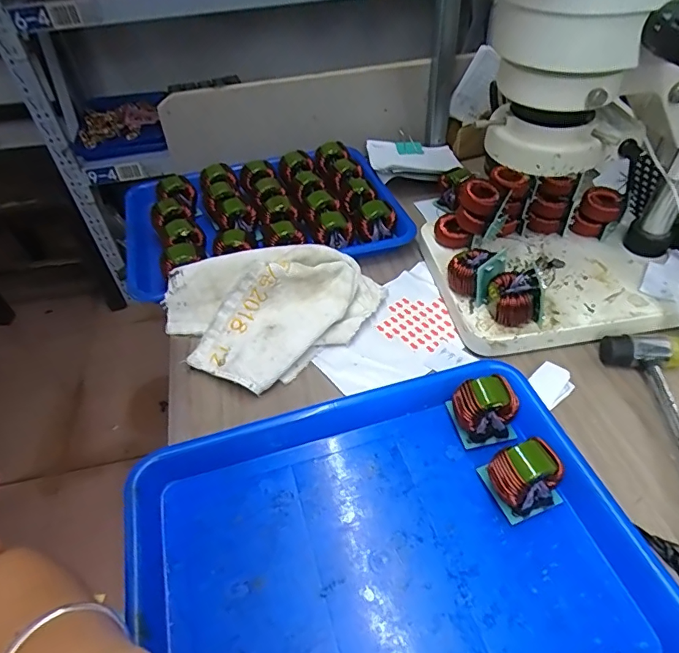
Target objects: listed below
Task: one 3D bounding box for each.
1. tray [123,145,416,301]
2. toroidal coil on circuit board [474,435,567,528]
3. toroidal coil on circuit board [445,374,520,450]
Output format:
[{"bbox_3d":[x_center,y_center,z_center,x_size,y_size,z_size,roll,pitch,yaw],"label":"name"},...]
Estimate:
[{"bbox_3d":[-0.101,-0.146,0.605,0.333,0.050,0.241,-16,48,-12],"label":"tray"},{"bbox_3d":[0.134,0.109,0.349,0.043,0.047,0.044,-19,49,-14],"label":"toroidal coil on circuit board"},{"bbox_3d":[0.115,0.065,0.386,0.046,0.050,0.046,-7,41,-4],"label":"toroidal coil on circuit board"}]

